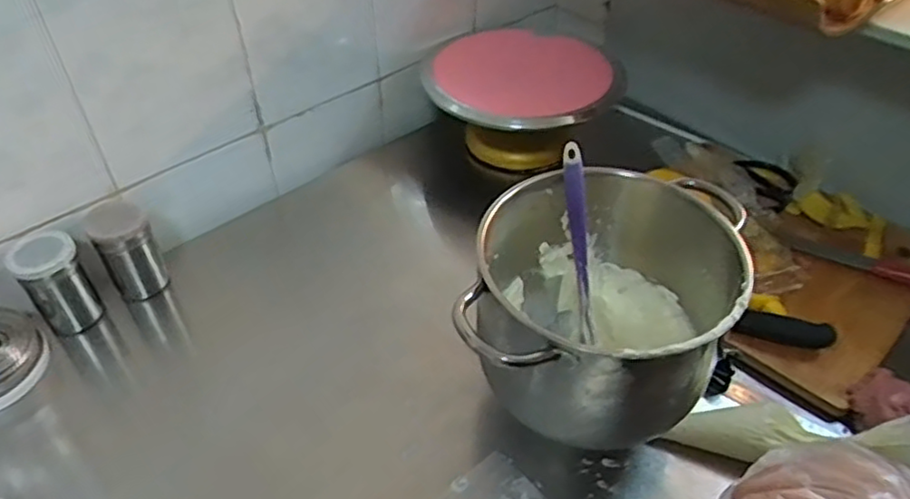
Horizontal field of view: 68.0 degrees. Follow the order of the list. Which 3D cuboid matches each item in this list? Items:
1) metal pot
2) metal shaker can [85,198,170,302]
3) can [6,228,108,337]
[{"bbox_3d":[0.141,0.063,0.644,0.235,0.175,0.234,6,43,6],"label":"metal pot"},{"bbox_3d":[-0.397,0.003,0.826,0.062,0.114,0.068,0,43,0],"label":"metal shaker can"},{"bbox_3d":[-0.464,0.036,0.789,0.064,0.122,0.059,0,43,0],"label":"can"}]

